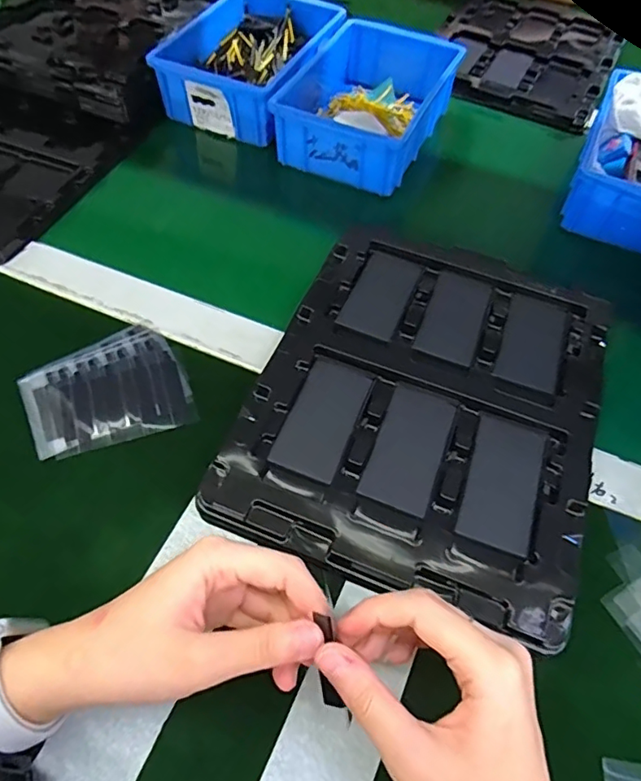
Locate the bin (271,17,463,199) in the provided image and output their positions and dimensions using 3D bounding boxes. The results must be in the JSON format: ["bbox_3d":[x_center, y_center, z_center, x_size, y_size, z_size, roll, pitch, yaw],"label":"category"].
[{"bbox_3d":[0.052,-0.309,0.567,0.145,0.057,0.210,22,58,12],"label":"bin"}]

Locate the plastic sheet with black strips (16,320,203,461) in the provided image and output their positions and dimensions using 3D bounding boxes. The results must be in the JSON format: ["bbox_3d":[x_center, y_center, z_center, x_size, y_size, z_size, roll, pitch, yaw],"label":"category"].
[{"bbox_3d":[-0.156,0.001,0.388,0.108,0.004,0.098,-24,60,-17],"label":"plastic sheet with black strips"}]

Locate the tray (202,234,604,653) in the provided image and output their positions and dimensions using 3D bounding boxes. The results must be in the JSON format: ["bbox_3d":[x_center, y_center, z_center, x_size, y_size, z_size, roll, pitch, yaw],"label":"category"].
[{"bbox_3d":[0.077,0.004,0.379,0.221,0.028,0.279,20,58,11],"label":"tray"}]

